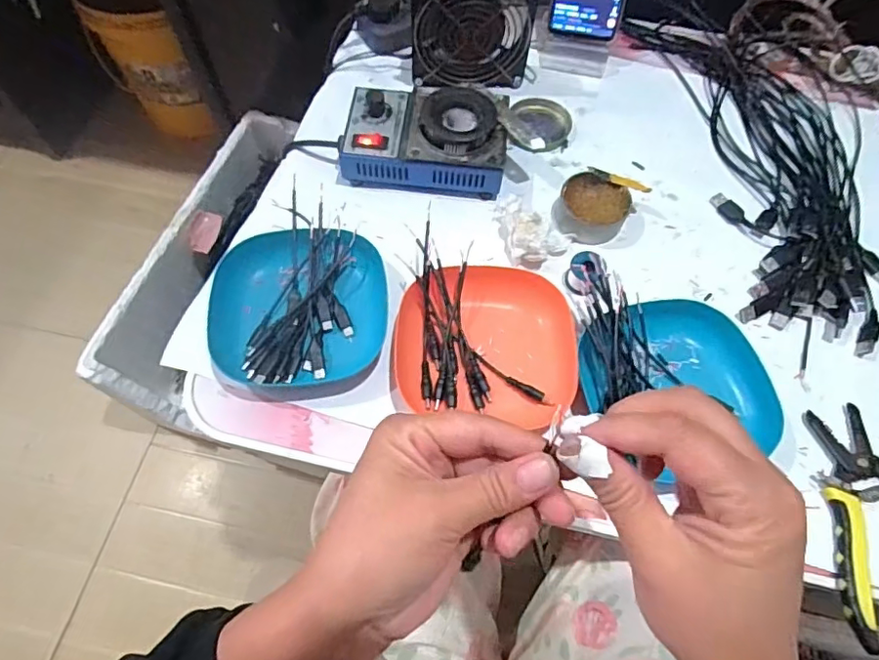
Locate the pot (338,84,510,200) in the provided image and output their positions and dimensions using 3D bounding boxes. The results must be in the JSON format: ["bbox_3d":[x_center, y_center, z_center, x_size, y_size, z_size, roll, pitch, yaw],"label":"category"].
[{"bbox_3d":[-0.013,-0.183,0.529,0.153,0.060,0.096,4,64,1],"label":"pot"}]

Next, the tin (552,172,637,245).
[{"bbox_3d":[0.140,-0.111,0.514,0.064,0.027,0.061,1,64,-1],"label":"tin"}]

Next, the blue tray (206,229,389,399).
[{"bbox_3d":[-0.113,-0.017,0.455,0.134,0.030,0.139,2,64,0],"label":"blue tray"}]

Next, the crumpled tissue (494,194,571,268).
[{"bbox_3d":[0.077,-0.086,0.501,0.073,0.027,0.052,27,67,11],"label":"crumpled tissue"}]

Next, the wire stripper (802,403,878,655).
[{"bbox_3d":[0.316,0.135,0.401,0.120,0.023,0.157,-14,66,-8],"label":"wire stripper"}]

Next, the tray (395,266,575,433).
[{"bbox_3d":[0.037,0.008,0.452,0.137,0.034,0.128,7,64,2],"label":"tray"}]

